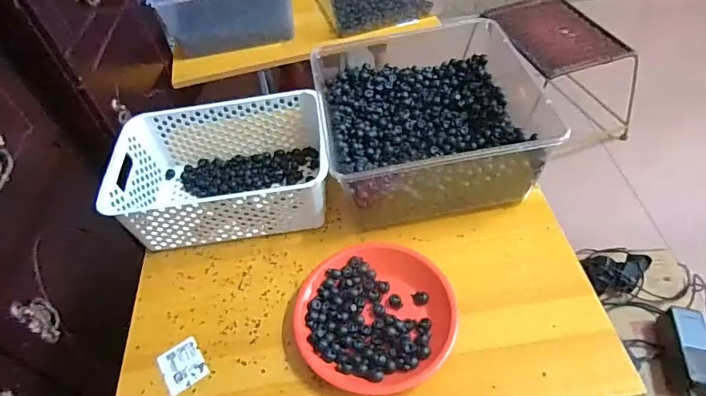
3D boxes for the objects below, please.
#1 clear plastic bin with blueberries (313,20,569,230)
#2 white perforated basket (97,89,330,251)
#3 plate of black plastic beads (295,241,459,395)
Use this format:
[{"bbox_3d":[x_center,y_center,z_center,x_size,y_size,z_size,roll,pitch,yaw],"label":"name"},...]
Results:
[{"bbox_3d":[0.099,-0.109,0.694,0.276,0.136,0.285,-10,52,-2],"label":"clear plastic bin with blueberries"},{"bbox_3d":[-0.191,-0.044,0.707,0.306,0.107,0.210,-8,52,0],"label":"white perforated basket"},{"bbox_3d":[0.027,0.139,0.577,0.186,0.023,0.198,-3,52,4],"label":"plate of black plastic beads"}]

